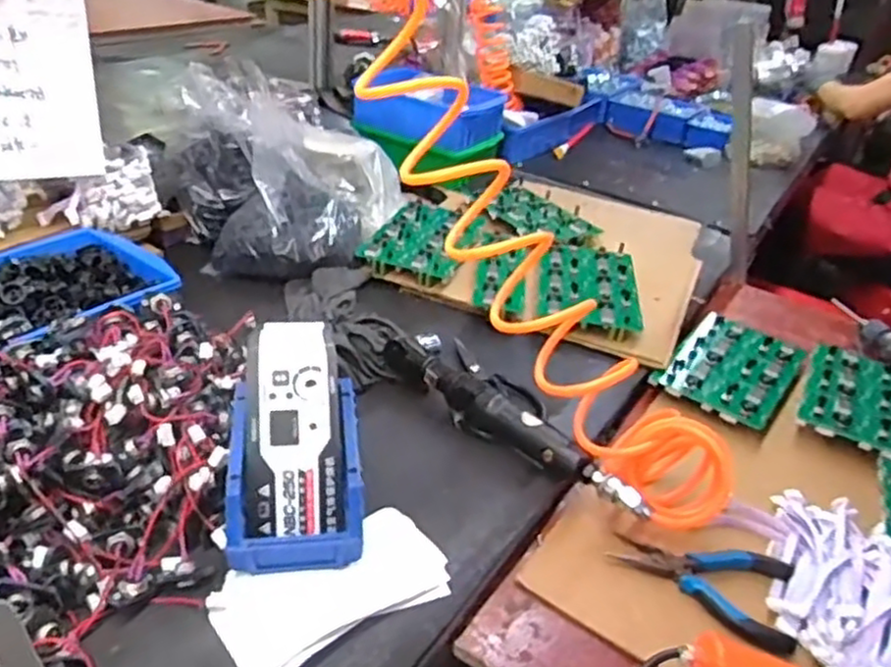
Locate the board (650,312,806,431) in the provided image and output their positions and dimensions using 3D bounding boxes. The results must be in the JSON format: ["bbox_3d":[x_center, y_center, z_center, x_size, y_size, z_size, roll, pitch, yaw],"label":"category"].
[{"bbox_3d":[0.353,0.039,0.861,0.127,0.023,0.201,26,38,28],"label":"board"}]

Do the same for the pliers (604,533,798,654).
[{"bbox_3d":[0.220,0.205,0.599,0.147,0.016,0.085,15,34,13],"label":"pliers"}]

